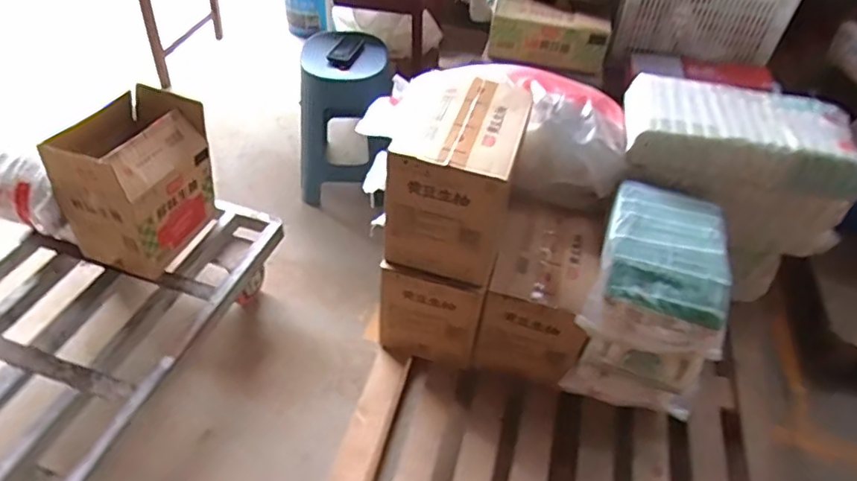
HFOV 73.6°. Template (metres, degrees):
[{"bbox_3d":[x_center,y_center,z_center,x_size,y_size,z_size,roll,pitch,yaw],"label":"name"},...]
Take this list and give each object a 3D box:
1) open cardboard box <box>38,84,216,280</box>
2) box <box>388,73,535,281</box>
[{"bbox_3d":[-0.750,-0.170,1.499,0.249,0.344,0.368,13,45,16],"label":"open cardboard box"},{"bbox_3d":[0.068,-0.169,1.321,0.267,0.285,0.419,9,44,12],"label":"box"}]

